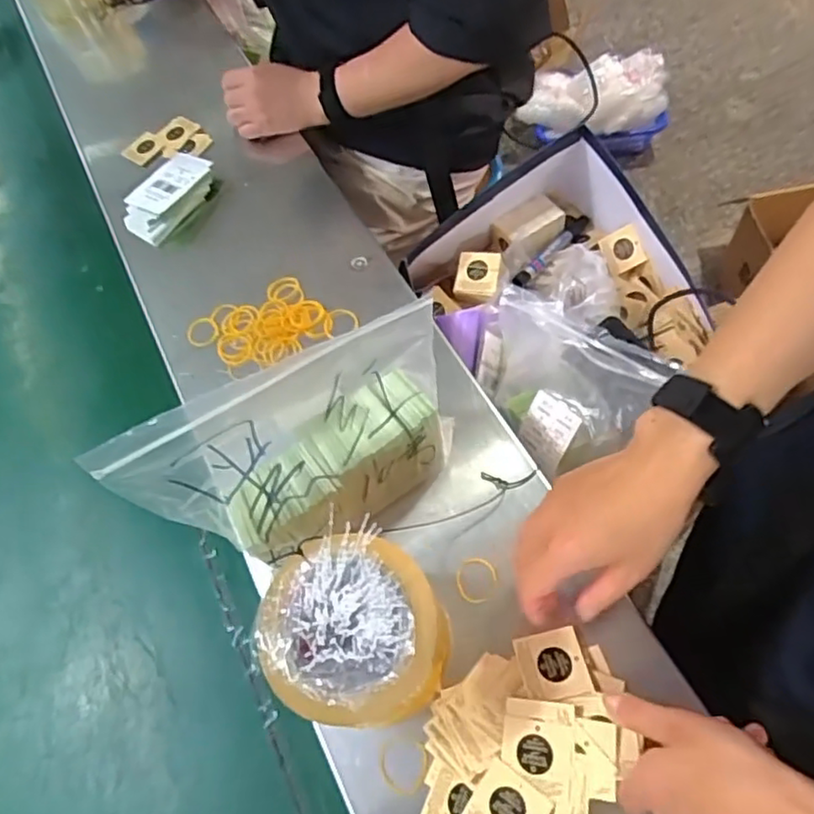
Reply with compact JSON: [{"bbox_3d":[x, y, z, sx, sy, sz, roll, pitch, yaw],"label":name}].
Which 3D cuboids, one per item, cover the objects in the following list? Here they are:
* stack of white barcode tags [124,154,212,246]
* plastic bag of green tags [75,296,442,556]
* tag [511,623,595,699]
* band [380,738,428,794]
[{"bbox_3d":[-0.265,-0.240,0.724,0.068,0.030,0.117,18,64,13],"label":"stack of white barcode tags"},{"bbox_3d":[-0.066,0.038,0.451,0.216,0.205,0.060,-31,64,-13],"label":"plastic bag of green tags"},{"bbox_3d":[0.100,0.176,0.442,0.044,0.004,0.044,-13,53,-2],"label":"tag"},{"bbox_3d":[-0.002,0.242,0.435,0.032,0.005,0.032,-2,61,3],"label":"band"}]

